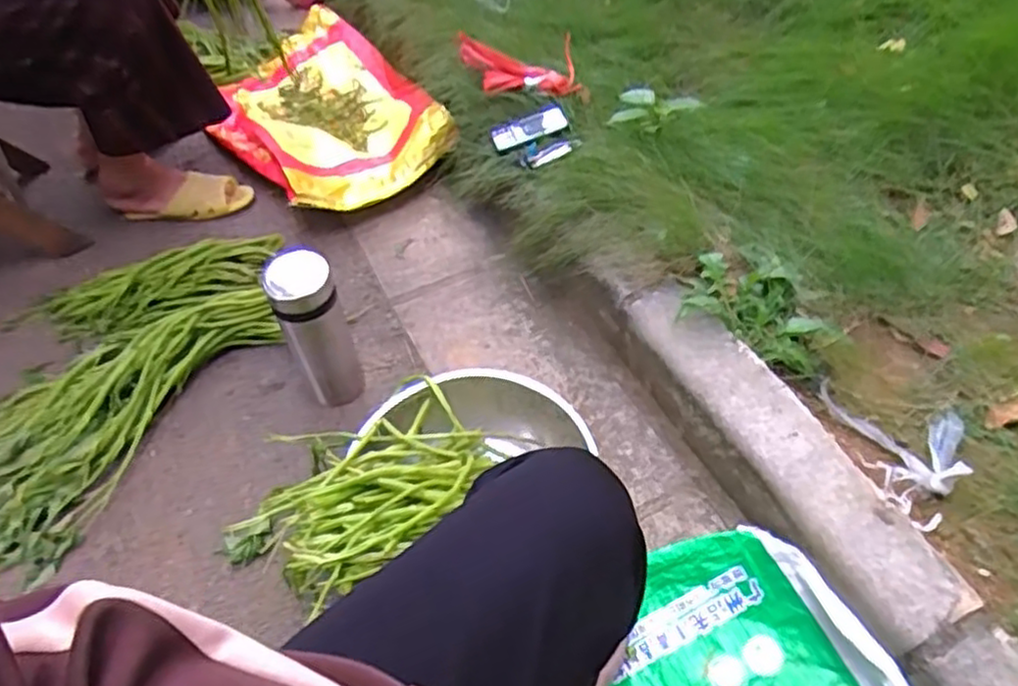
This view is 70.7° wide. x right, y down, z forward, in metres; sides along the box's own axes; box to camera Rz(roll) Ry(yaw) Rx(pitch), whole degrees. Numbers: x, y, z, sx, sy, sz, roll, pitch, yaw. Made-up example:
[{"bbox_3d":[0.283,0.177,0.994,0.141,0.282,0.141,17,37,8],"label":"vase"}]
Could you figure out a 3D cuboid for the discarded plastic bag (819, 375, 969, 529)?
[{"bbox_3d":[0.481,0.122,0.852,0.162,0.039,0.203,-4,49,0],"label":"discarded plastic bag"}]

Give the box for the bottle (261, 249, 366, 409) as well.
[{"bbox_3d":[-0.259,-0.013,0.969,0.080,0.233,0.082,-23,51,-15],"label":"bottle"}]

